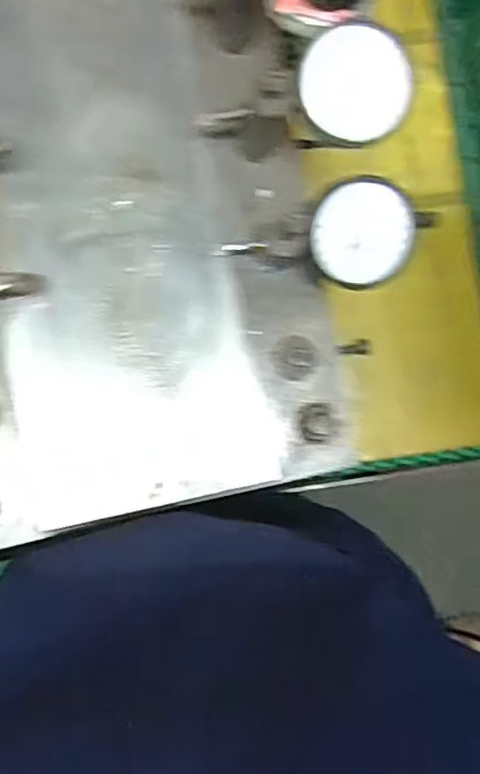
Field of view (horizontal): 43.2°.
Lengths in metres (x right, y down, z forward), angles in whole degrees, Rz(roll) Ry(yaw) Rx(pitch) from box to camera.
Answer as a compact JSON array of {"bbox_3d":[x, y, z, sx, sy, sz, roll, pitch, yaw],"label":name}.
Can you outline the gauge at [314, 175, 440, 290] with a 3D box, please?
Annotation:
[{"bbox_3d":[0.061,-0.079,0.310,0.054,0.023,0.053,32,101,-17],"label":"gauge"}]

